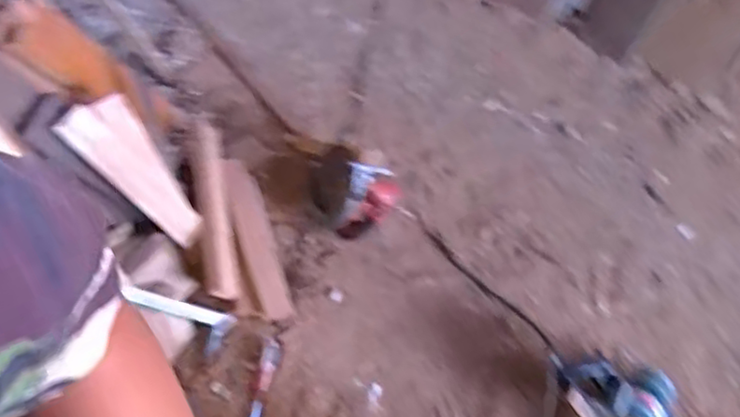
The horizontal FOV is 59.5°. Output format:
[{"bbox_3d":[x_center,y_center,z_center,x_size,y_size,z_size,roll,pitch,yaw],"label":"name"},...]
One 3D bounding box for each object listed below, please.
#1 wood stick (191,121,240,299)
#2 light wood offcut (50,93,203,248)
[{"bbox_3d":[-0.378,-0.011,1.547,0.074,0.058,0.478,-10,56,-8],"label":"wood stick"},{"bbox_3d":[-0.487,-0.089,1.384,0.025,0.379,0.173,-8,46,32],"label":"light wood offcut"}]

